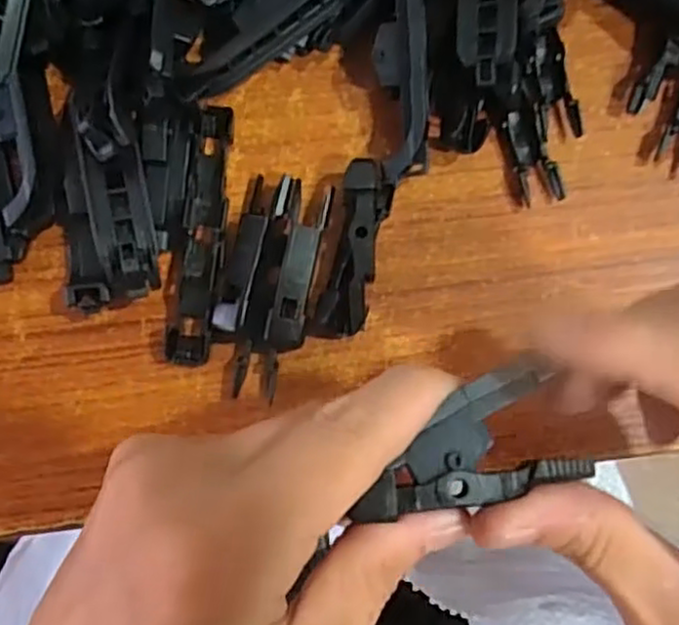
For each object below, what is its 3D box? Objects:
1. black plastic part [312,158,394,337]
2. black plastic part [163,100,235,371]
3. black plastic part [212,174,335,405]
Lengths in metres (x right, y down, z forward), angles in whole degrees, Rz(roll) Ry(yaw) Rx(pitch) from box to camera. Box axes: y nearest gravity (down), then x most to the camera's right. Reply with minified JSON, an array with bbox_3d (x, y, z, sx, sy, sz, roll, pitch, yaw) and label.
[{"bbox_3d":[0.005,-0.020,0.236,0.016,0.017,0.058,12,83,1],"label":"black plastic part"},{"bbox_3d":[-0.046,-0.026,0.239,0.015,0.011,0.087,5,83,0],"label":"black plastic part"},{"bbox_3d":[-0.023,-0.009,0.235,0.028,0.014,0.072,12,83,1],"label":"black plastic part"}]

